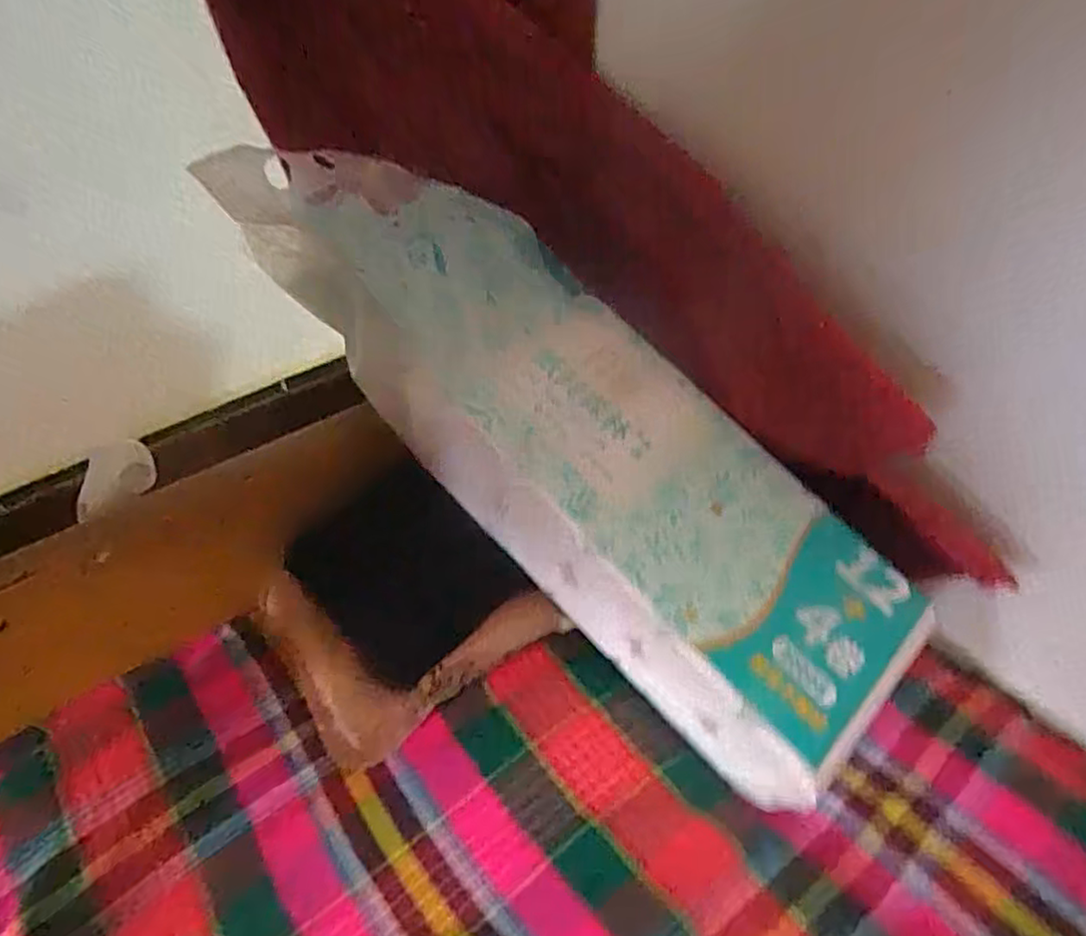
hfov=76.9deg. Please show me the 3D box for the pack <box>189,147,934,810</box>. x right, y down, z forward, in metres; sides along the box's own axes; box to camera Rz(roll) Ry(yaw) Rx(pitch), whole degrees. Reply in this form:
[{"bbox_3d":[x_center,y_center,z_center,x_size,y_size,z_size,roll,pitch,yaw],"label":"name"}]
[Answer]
[{"bbox_3d":[0.000,-0.036,0.552,0.619,0.127,0.182,45,57,11],"label":"pack"}]

